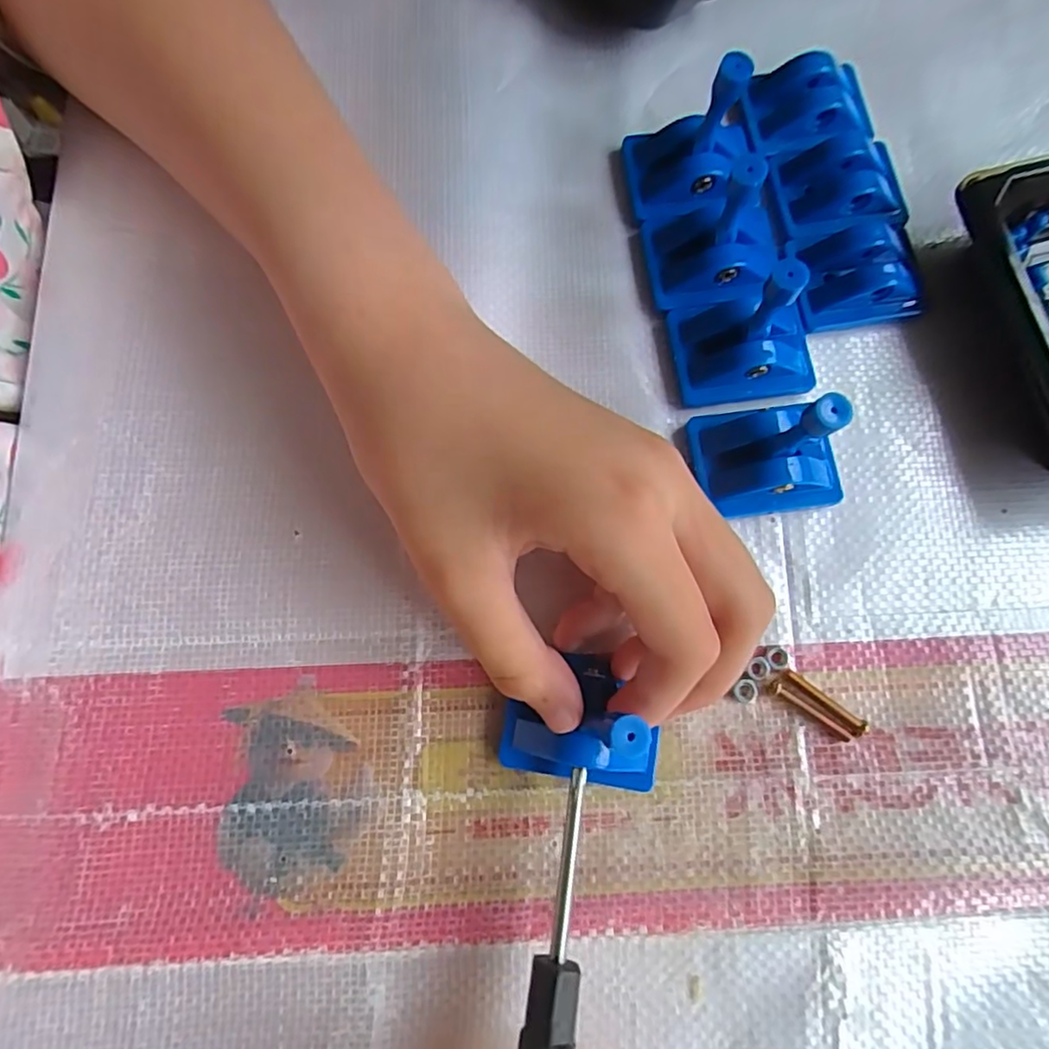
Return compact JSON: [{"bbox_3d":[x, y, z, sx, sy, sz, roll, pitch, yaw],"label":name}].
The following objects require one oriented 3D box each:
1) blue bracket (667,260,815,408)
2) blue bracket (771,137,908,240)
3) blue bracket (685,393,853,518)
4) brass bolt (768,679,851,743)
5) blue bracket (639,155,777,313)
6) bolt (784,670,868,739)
[{"bbox_3d":[0.073,-0.060,0.185,0.045,0.040,0.031,-3,77,-2],"label":"blue bracket"},{"bbox_3d":[0.111,-0.118,0.216,0.041,0.018,0.030,-8,77,-3],"label":"blue bracket"},{"bbox_3d":[0.076,-0.024,0.178,0.042,0.044,0.032,-6,77,-3],"label":"blue bracket"},{"bbox_3d":[0.084,0.055,0.180,0.027,0.004,0.004,35,78,6],"label":"brass bolt"},{"bbox_3d":[0.064,-0.093,0.193,0.042,0.042,0.037,-5,77,-3],"label":"blue bracket"},{"bbox_3d":[0.089,0.052,0.181,0.026,0.004,0.005,40,79,8],"label":"bolt"}]

